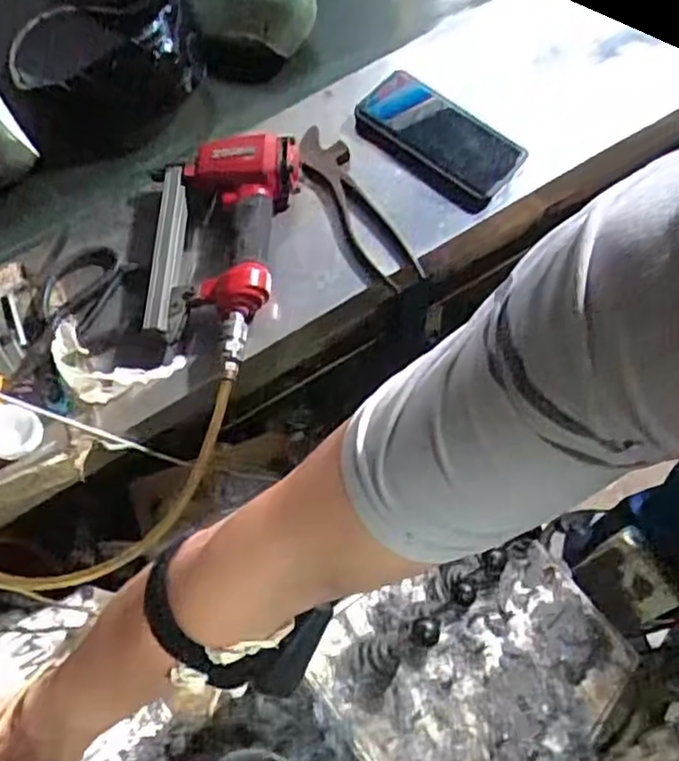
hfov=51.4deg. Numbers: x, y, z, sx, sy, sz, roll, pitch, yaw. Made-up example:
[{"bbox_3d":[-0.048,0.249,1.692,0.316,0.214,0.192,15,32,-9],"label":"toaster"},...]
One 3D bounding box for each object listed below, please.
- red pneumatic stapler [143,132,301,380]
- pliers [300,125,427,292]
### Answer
[{"bbox_3d":[-0.120,-0.126,0.657,0.132,0.042,0.239,11,69,4],"label":"red pneumatic stapler"},{"bbox_3d":[0.013,-0.167,0.686,0.058,0.024,0.187,-25,71,-9],"label":"pliers"}]

